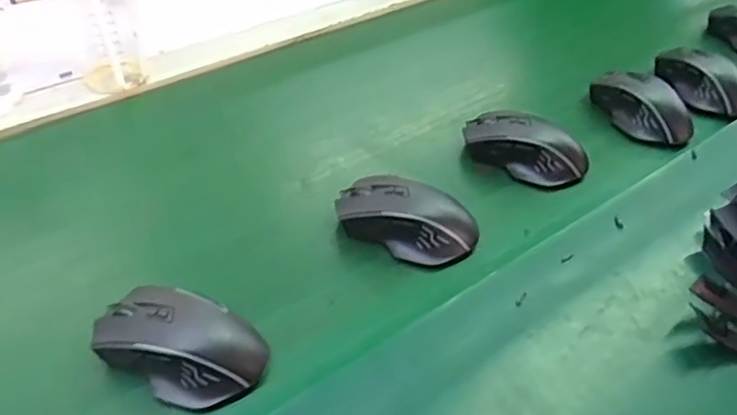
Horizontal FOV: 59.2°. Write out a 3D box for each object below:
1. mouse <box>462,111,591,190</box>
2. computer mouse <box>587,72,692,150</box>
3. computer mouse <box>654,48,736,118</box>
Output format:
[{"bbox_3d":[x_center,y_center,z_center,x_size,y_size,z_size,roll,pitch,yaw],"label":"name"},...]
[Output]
[{"bbox_3d":[0.146,-0.060,0.612,0.114,0.038,0.060,31,50,26],"label":"mouse"},{"bbox_3d":[0.285,-0.107,0.673,0.062,0.034,0.102,-14,46,-18],"label":"computer mouse"},{"bbox_3d":[0.365,-0.142,0.714,0.052,0.041,0.112,-21,49,-24],"label":"computer mouse"}]

